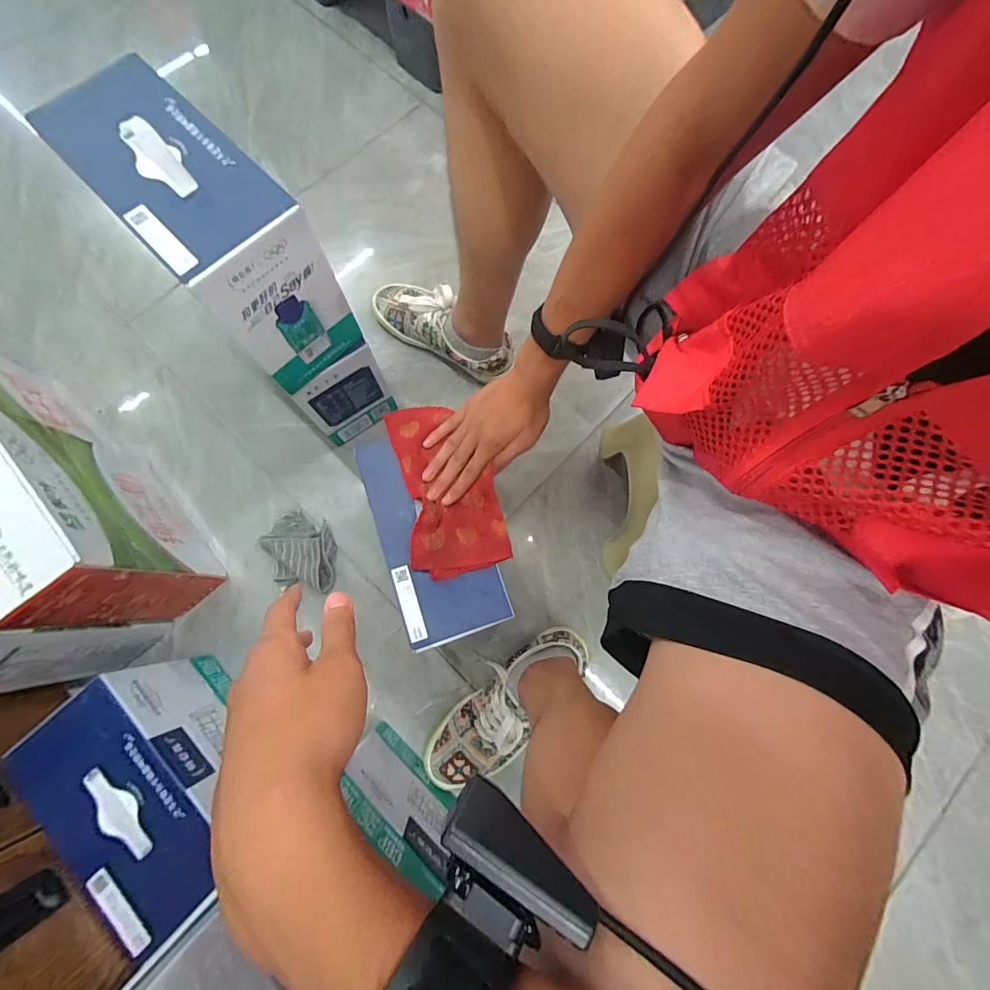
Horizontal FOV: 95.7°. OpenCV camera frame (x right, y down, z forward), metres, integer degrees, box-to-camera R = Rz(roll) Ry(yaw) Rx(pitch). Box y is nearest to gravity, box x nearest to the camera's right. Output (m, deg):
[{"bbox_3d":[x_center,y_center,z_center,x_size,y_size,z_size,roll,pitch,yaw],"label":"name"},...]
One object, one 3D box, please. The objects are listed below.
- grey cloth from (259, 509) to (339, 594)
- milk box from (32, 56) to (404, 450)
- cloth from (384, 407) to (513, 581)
[{"bbox_3d":[-0.314,0.089,0.724,0.116,0.042,0.116,6,77,1],"label":"grey cloth"},{"bbox_3d":[-0.307,-0.255,0.609,0.262,0.418,0.122,43,80,9],"label":"milk box"},{"bbox_3d":[-0.069,-0.013,0.557,0.122,0.027,0.226,-23,77,-6],"label":"cloth"}]

